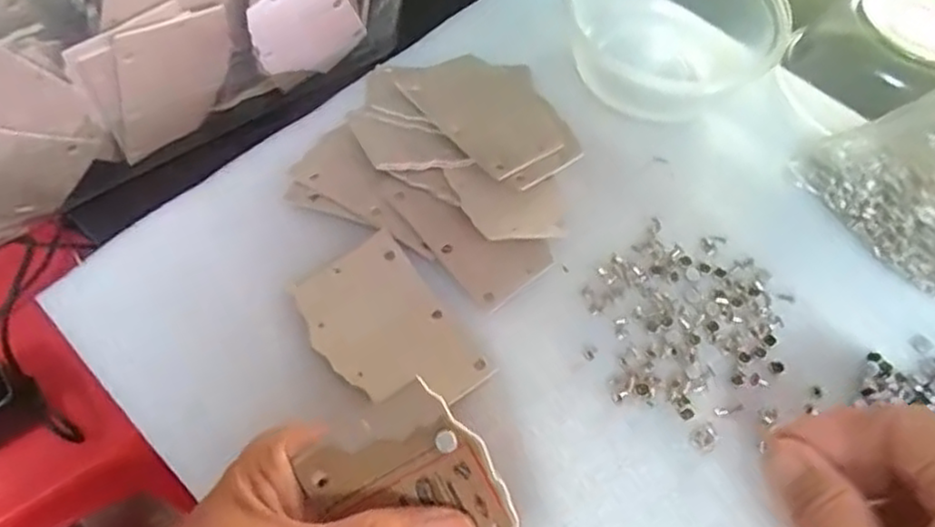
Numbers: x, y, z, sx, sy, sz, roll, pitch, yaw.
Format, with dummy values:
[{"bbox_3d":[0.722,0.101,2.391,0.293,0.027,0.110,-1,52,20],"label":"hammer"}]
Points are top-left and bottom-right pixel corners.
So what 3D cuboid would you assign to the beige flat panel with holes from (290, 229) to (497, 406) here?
[{"bbox_3d":[-0.035,0.029,0.296,0.054,0.004,0.083,-34,67,-19],"label":"beige flat panel with holes"}]

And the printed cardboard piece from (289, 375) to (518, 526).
[{"bbox_3d":[-0.012,0.083,0.211,0.054,0.006,0.084,-30,82,9],"label":"printed cardboard piece"}]

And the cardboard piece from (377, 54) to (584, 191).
[{"bbox_3d":[0.013,-0.082,0.351,0.064,0.009,0.107,-25,54,-22],"label":"cardboard piece"}]

